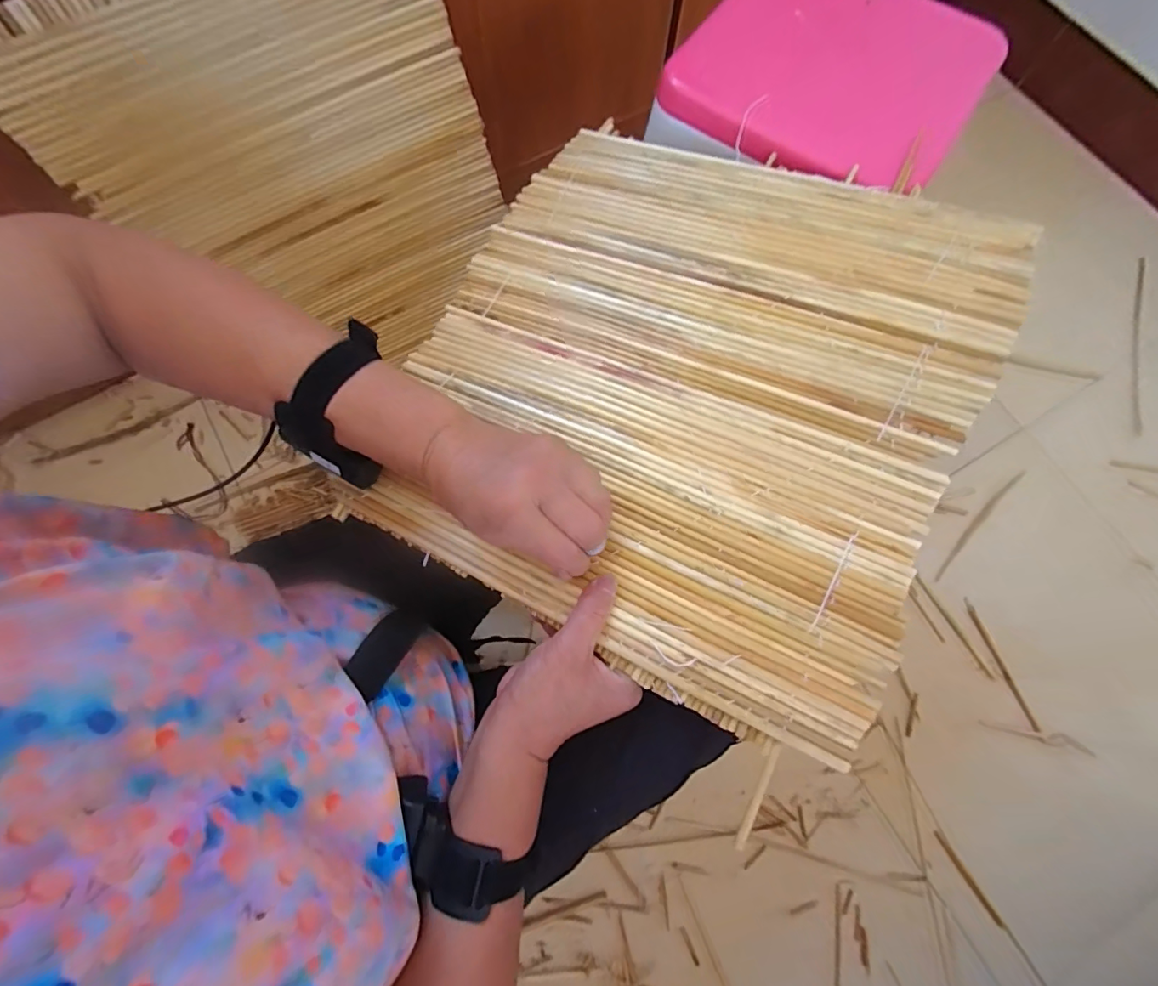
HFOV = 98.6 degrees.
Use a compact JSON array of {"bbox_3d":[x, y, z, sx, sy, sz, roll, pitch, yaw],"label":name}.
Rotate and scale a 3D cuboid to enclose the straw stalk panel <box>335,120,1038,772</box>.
[{"bbox_3d":[0.073,-0.104,0.382,0.391,0.007,0.435,24,74,18],"label":"straw stalk panel"}]

